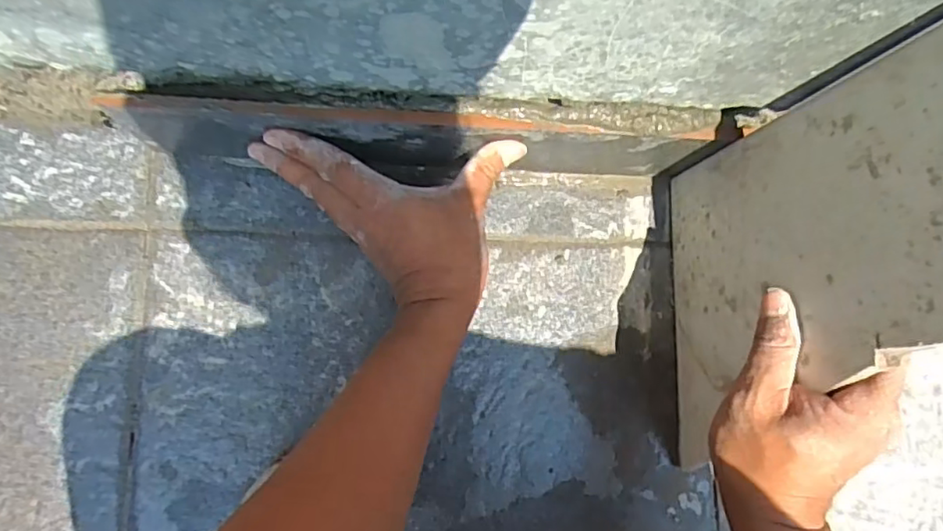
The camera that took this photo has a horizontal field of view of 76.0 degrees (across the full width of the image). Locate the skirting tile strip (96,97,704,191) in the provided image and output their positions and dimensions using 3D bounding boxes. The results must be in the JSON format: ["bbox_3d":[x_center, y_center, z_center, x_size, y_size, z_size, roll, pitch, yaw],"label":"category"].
[{"bbox_3d":[-0.029,-0.077,0.399,0.348,0.097,0.016,2,83,-8],"label":"skirting tile strip"}]

